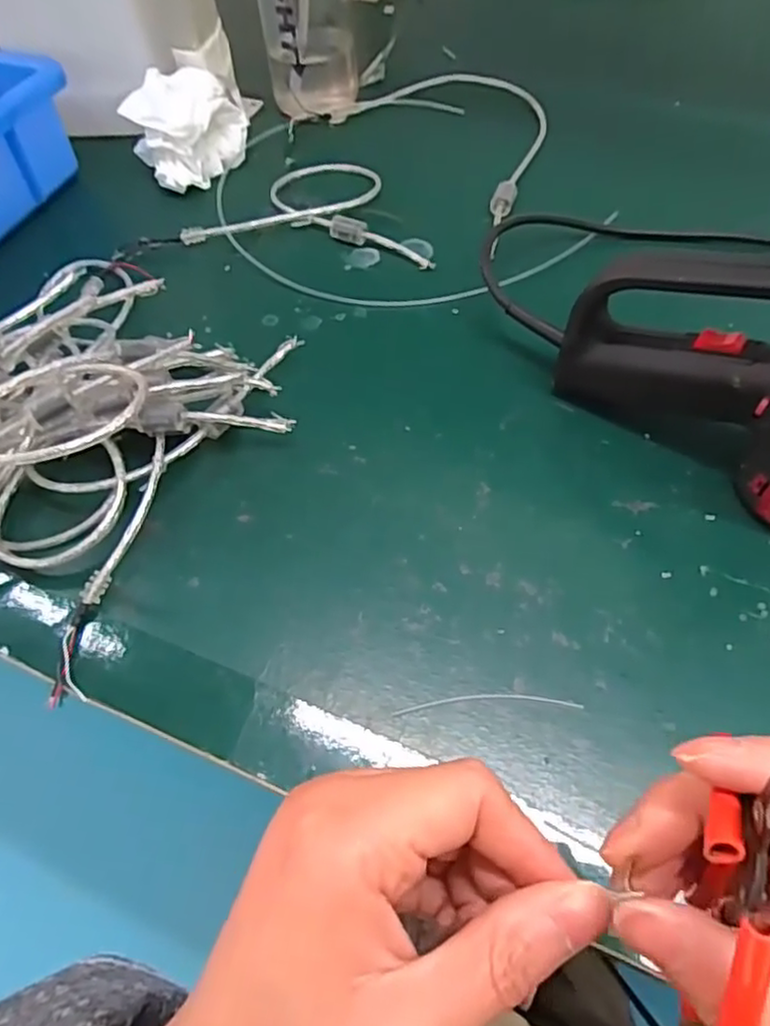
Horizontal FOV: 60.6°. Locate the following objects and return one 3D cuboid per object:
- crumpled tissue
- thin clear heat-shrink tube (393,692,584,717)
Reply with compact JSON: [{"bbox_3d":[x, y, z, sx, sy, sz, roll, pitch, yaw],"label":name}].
[{"bbox_3d":[-0.156,-0.307,0.521,0.062,0.058,0.091,34,67,21],"label":"crumpled tissue"},{"bbox_3d":[0.047,0.088,0.306,0.086,0.004,0.009,-2,49,0],"label":"thin clear heat-shrink tube"}]

